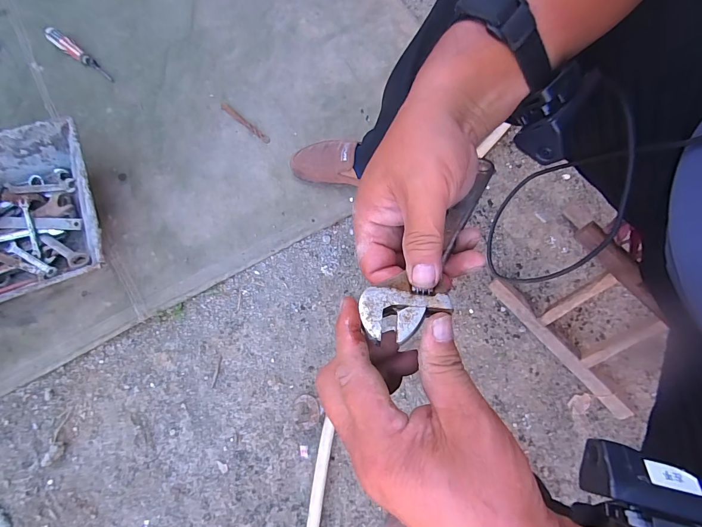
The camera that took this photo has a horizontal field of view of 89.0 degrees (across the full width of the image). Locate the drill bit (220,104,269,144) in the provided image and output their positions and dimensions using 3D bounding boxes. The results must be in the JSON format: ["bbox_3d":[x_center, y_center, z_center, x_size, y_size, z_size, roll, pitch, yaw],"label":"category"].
[{"bbox_3d":[-0.231,-0.305,0.779,0.146,0.017,0.018,40,77,10],"label":"drill bit"}]

